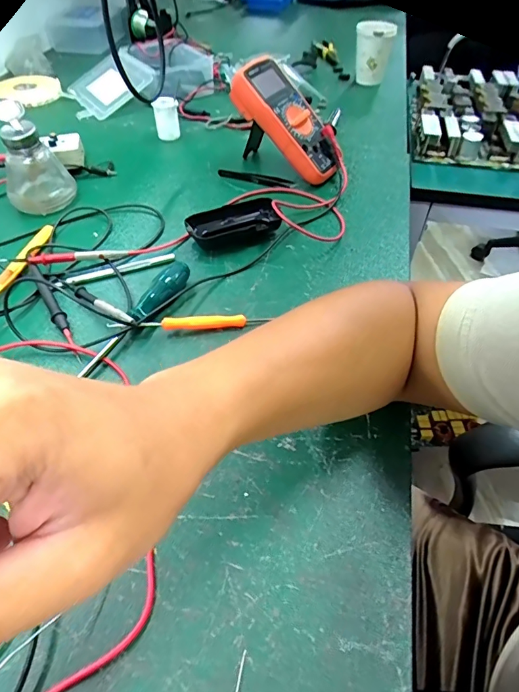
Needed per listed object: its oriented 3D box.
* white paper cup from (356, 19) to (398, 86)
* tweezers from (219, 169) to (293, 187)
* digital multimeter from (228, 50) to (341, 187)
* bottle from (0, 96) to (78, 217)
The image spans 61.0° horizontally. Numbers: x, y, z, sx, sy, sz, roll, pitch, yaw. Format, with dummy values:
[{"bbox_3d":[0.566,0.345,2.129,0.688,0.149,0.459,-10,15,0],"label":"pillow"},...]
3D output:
[{"bbox_3d":[0.206,-0.528,0.805,0.069,0.101,0.061,9,50,6],"label":"white paper cup"},{"bbox_3d":[-0.006,-0.230,0.608,0.106,0.016,0.015,13,50,10],"label":"tweezers"},{"bbox_3d":[0.039,-0.298,0.591,0.174,0.043,0.079,49,58,-8],"label":"digital multimeter"},{"bbox_3d":[-0.281,-0.230,0.540,0.066,0.104,0.066,10,50,8],"label":"bottle"}]

